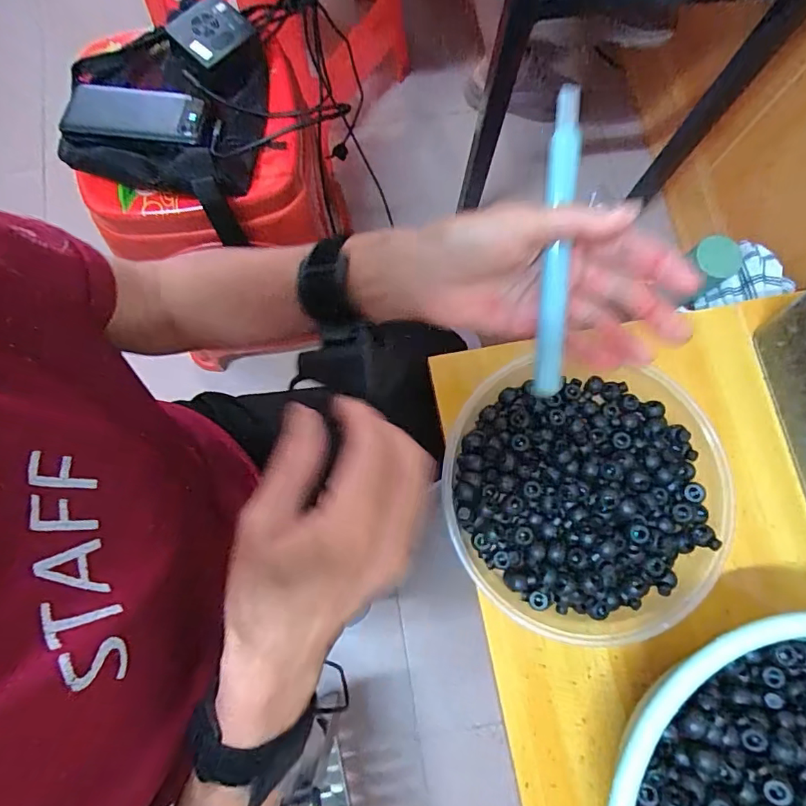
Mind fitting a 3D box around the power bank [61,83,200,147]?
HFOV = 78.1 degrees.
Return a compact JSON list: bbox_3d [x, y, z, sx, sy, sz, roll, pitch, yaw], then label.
[{"bbox_3d":[-0.291,-0.313,0.543,0.142,0.018,0.061,0,78,0],"label":"power bank"}]

